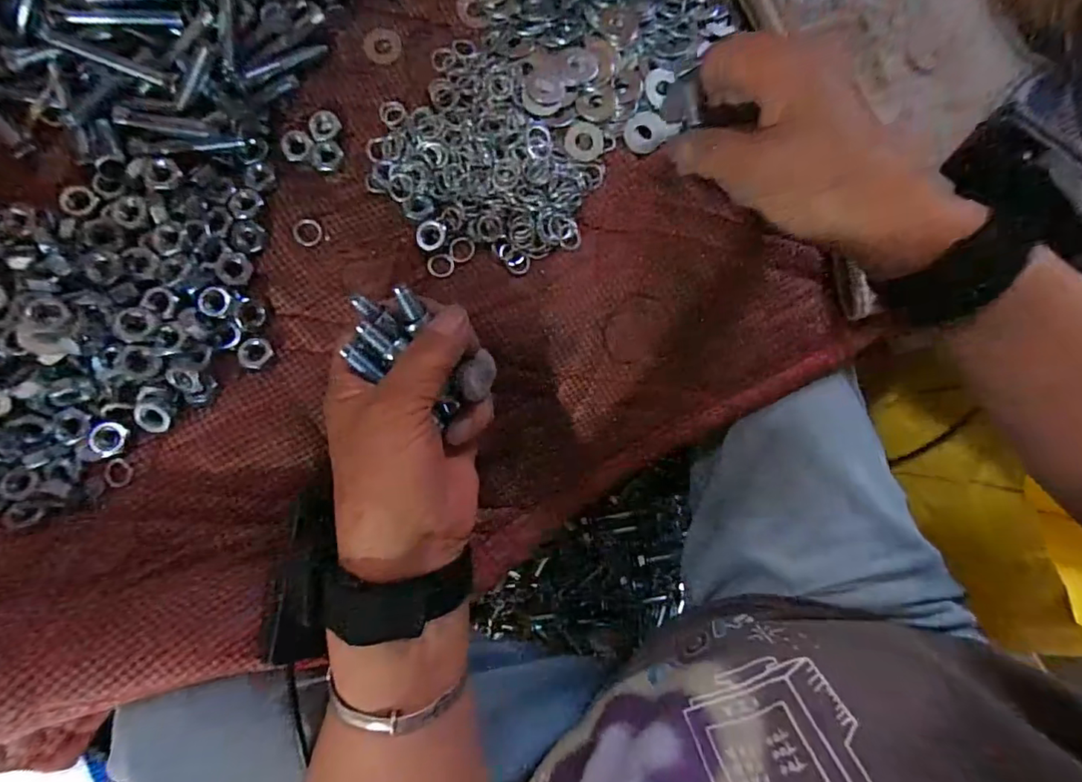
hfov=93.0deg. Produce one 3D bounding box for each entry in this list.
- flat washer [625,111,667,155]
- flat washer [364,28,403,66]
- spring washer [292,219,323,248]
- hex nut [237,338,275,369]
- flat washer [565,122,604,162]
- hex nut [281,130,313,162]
[{"bbox_3d":[0.059,-0.146,0.289,0.023,0.004,0.023,0,85,-4],"label":"flat washer"},{"bbox_3d":[-0.089,-0.194,0.288,0.020,0.004,0.022,-9,86,-4],"label":"flat washer"},{"bbox_3d":[-0.122,-0.083,0.269,0.015,0.004,0.014,0,85,-4],"label":"spring washer"},{"bbox_3d":[-0.145,-0.019,0.261,0.014,0.005,0.016,38,84,0],"label":"hex nut"},{"bbox_3d":[0.024,-0.139,0.288,0.021,0.004,0.024,18,84,-2],"label":"flat washer"},{"bbox_3d":[-0.131,-0.132,0.275,0.016,0.004,0.017,-34,88,-6],"label":"hex nut"}]

